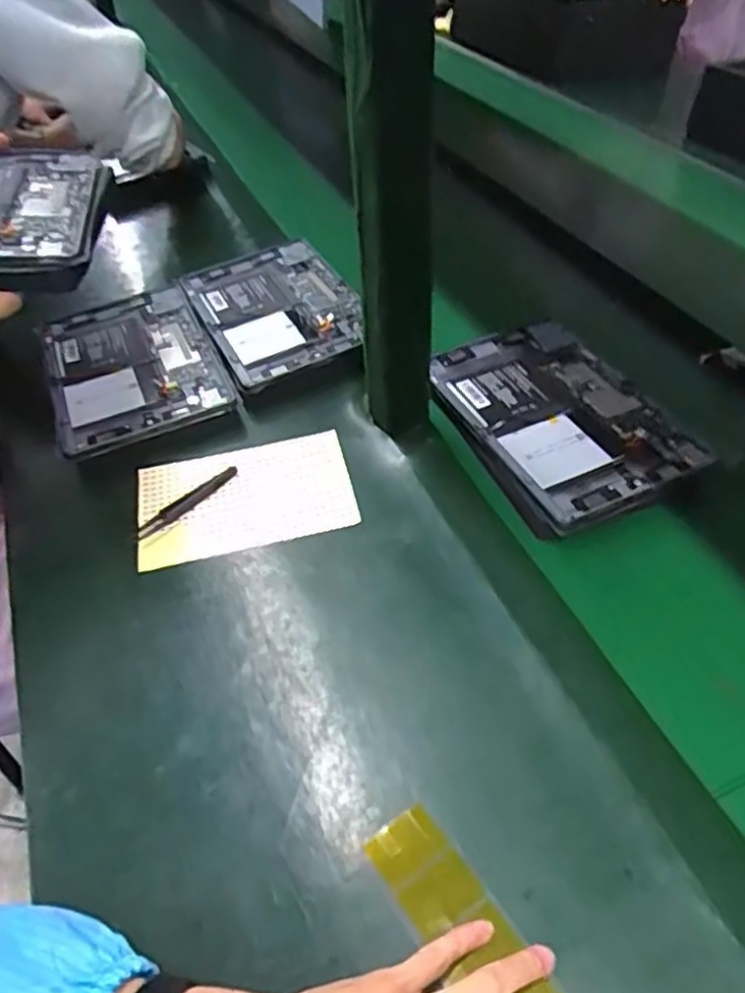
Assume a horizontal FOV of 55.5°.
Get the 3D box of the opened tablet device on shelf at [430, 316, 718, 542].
[{"bbox_3d":[0.166,-0.078,0.660,0.173,0.021,0.260,-20,48,-14],"label":"opened tablet device on shelf"}]

